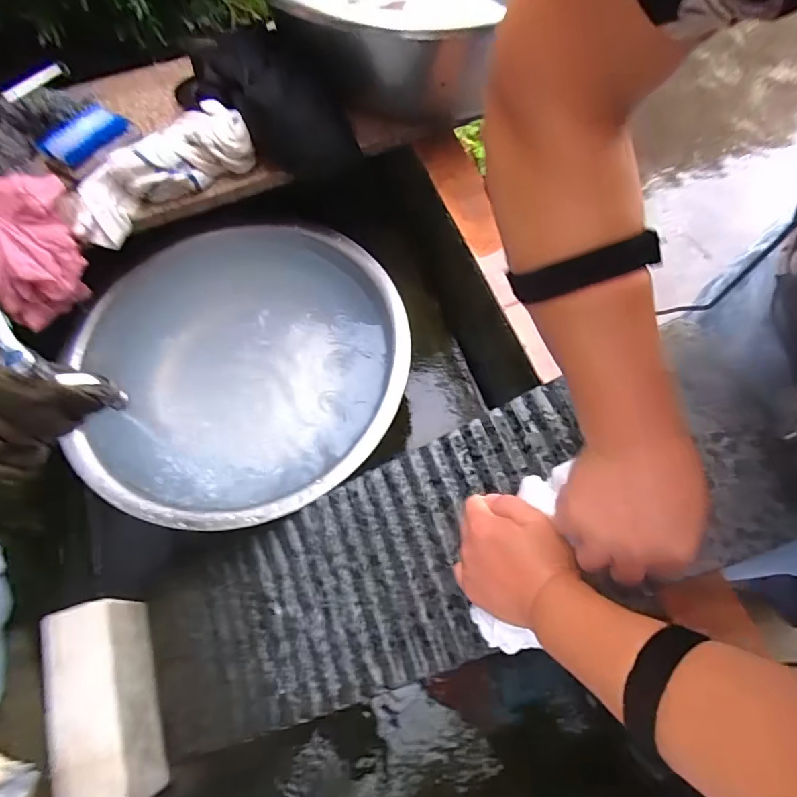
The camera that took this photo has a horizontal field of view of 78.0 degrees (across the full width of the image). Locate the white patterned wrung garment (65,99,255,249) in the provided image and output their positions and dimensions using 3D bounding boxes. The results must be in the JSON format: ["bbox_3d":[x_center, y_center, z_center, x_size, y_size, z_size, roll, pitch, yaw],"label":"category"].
[{"bbox_3d":[-0.297,-0.281,0.604,0.231,0.063,0.091,-29,67,-12],"label":"white patterned wrung garment"}]

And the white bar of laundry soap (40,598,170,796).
[{"bbox_3d":[-0.311,0.326,0.527,0.068,0.106,0.197,-17,66,-6],"label":"white bar of laundry soap"}]

